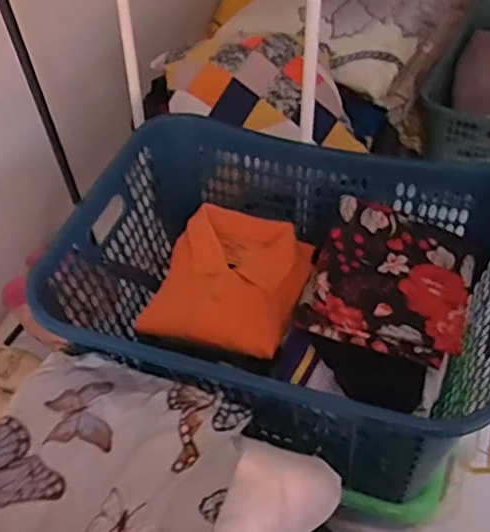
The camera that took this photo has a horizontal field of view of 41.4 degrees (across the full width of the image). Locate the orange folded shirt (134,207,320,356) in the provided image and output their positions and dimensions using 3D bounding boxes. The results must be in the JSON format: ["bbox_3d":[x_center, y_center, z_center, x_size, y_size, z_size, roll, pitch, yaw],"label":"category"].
[{"bbox_3d":[-0.017,0.033,0.998,0.216,0.080,0.242,15,53,17],"label":"orange folded shirt"}]

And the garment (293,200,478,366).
[{"bbox_3d":[0.199,0.014,0.880,0.208,0.039,0.223,14,52,16],"label":"garment"}]

